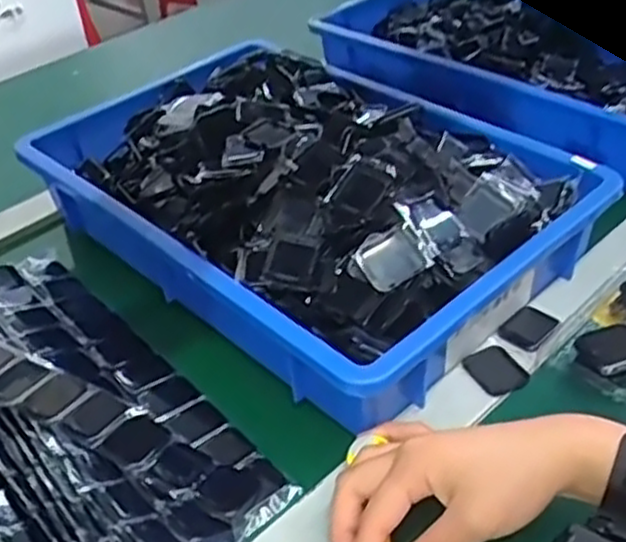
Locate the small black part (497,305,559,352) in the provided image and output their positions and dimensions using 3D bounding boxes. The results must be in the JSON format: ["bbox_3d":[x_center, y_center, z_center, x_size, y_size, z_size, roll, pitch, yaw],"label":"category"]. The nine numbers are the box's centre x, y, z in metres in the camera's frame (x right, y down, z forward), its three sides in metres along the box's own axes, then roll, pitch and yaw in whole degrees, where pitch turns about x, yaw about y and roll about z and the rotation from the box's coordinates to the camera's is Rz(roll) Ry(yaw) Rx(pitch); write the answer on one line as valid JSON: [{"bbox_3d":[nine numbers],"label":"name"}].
[{"bbox_3d":[0.152,0.040,0.546,0.032,0.006,0.043,29,50,35],"label":"small black part"}]

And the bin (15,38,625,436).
[{"bbox_3d":[-0.012,-0.079,0.631,0.290,0.100,0.417,-33,47,-30],"label":"bin"}]

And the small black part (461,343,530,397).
[{"bbox_3d":[0.123,0.065,0.517,0.035,0.004,0.040,-24,43,-22],"label":"small black part"}]

